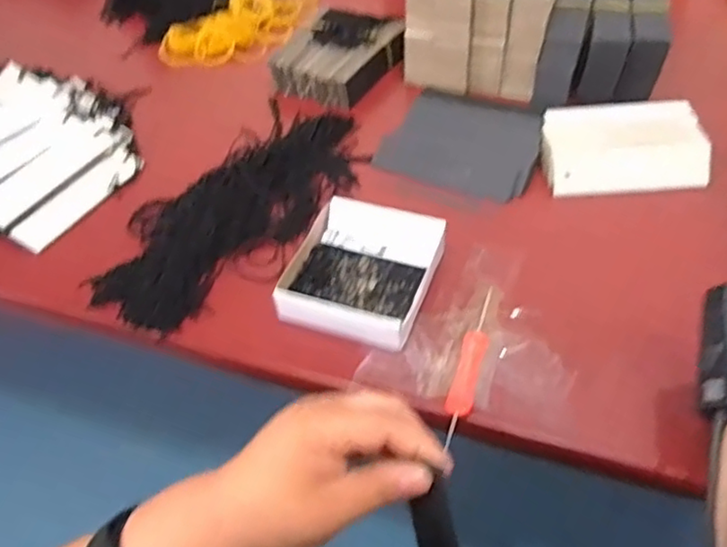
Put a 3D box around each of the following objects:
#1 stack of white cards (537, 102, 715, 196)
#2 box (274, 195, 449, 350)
[{"bbox_3d":[0.222,-0.112,0.562,0.132,0.026,0.095,-2,48,2],"label":"stack of white cards"},{"bbox_3d":[0.001,-0.004,0.482,0.101,0.026,0.111,13,50,15],"label":"box"}]

